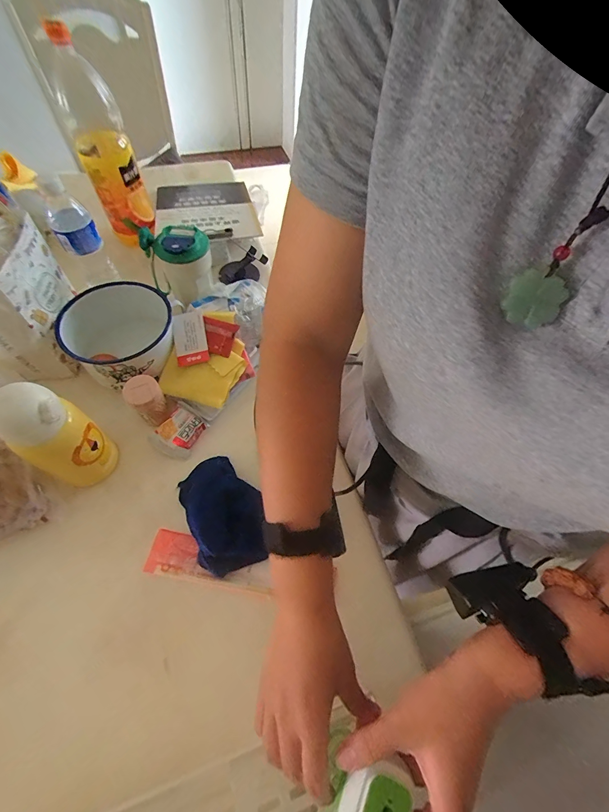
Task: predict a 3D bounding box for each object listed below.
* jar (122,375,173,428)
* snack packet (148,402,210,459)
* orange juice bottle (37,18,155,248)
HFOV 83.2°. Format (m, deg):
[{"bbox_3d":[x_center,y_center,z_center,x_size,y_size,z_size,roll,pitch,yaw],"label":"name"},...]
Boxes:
[{"bbox_3d":[-0.248,-0.008,0.540,0.053,0.070,0.056,-39,70,-22],"label":"jar"},{"bbox_3d":[-0.201,0.041,0.554,0.063,0.030,0.079,28,63,11],"label":"snack packet"},{"bbox_3d":[-0.354,-0.450,0.615,0.089,0.325,0.087,-21,65,-15],"label":"orange juice bottle"}]

